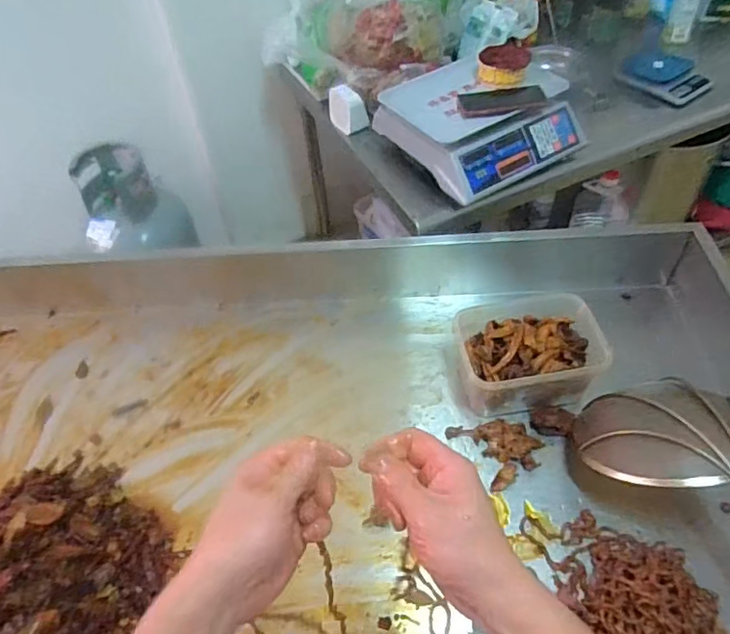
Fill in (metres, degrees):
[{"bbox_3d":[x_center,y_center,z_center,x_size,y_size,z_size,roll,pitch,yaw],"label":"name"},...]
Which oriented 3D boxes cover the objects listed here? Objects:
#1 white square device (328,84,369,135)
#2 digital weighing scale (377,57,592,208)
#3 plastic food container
[{"bbox_3d":[-0.035,-0.428,1.169,0.051,0.077,0.090,-30,54,-20],"label":"white square device"},{"bbox_3d":[0.220,-0.385,1.102,0.305,0.109,0.305,-29,54,-19],"label":"digital weighing scale"},{"bbox_3d":[0.279,0.065,0.996,0.236,0.122,0.178,-2,50,2],"label":"plastic food container"}]

